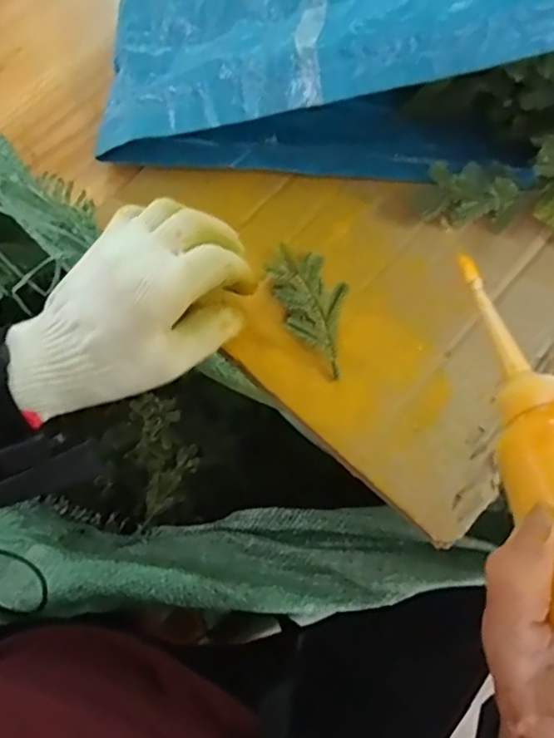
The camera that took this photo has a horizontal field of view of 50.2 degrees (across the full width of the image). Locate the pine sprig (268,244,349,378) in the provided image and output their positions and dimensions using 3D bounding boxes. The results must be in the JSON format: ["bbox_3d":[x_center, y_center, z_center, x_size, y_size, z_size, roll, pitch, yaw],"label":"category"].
[{"bbox_3d":[0.022,-0.039,0.362,0.037,0.027,0.085,-17,76,-6],"label":"pine sprig"}]

